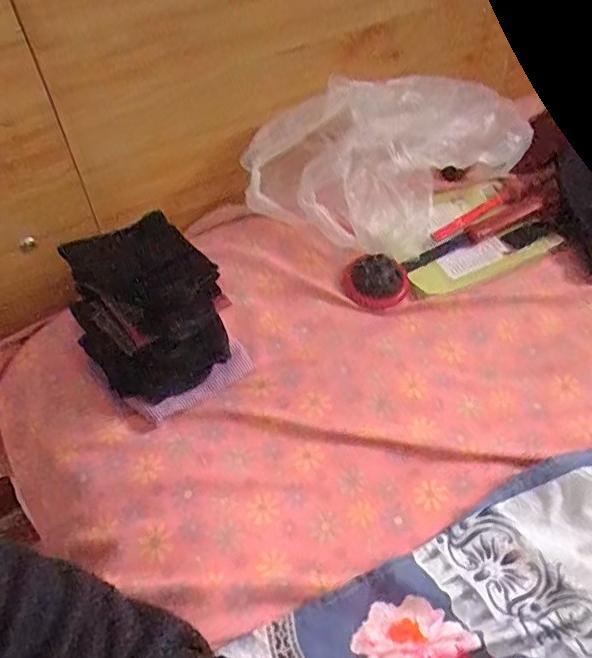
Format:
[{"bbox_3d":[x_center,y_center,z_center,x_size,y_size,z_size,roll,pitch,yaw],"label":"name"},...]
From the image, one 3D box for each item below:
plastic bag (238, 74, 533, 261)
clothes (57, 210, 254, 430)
[{"bbox_3d":[0.116,-0.187,0.666,0.330,0.186,0.119,-28,52,-22],"label":"plastic bag"},{"bbox_3d":[-0.139,-0.008,0.577,0.132,0.174,0.131,-25,51,-20],"label":"clothes"}]

